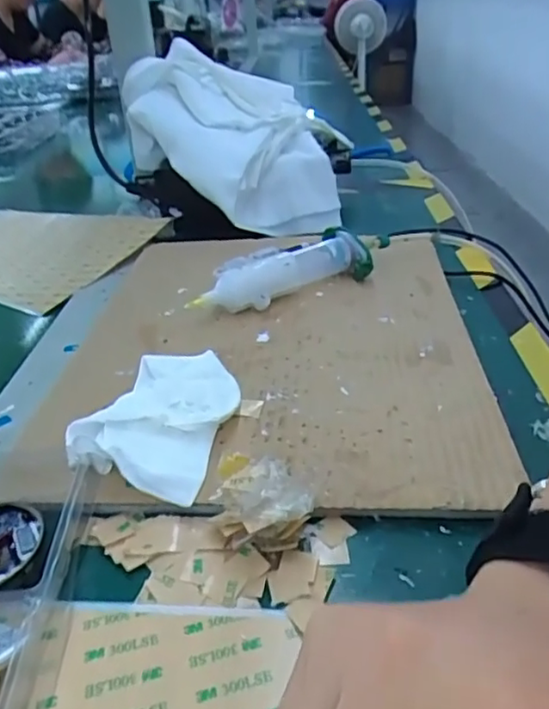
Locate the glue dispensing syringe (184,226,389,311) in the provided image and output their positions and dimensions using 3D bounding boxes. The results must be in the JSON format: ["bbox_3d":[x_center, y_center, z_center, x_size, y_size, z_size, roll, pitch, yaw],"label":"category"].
[{"bbox_3d":[0.017,-0.062,0.447,0.162,0.032,0.035,-18,33,-23],"label":"glue dispensing syringe"}]

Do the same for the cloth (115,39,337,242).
[{"bbox_3d":[-0.028,-0.219,0.614,0.213,0.141,0.198,-13,31,-9],"label":"cloth"}]

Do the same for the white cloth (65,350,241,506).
[{"bbox_3d":[-0.058,0.029,0.319,0.071,0.024,0.108,6,32,16],"label":"white cloth"}]

